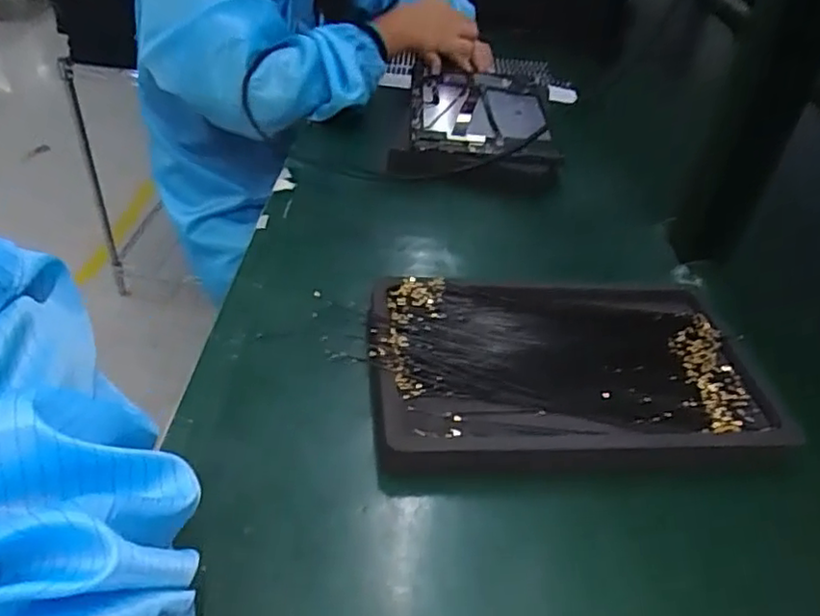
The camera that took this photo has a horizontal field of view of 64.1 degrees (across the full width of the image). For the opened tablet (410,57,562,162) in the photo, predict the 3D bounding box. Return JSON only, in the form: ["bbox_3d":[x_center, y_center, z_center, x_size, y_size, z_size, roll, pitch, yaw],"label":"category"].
[{"bbox_3d":[0.077,-0.218,0.711,0.155,0.024,0.221,8,38,3],"label":"opened tablet"}]

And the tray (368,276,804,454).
[{"bbox_3d":[0.100,0.031,0.422,0.241,0.022,0.151,1,39,-7],"label":"tray"}]

